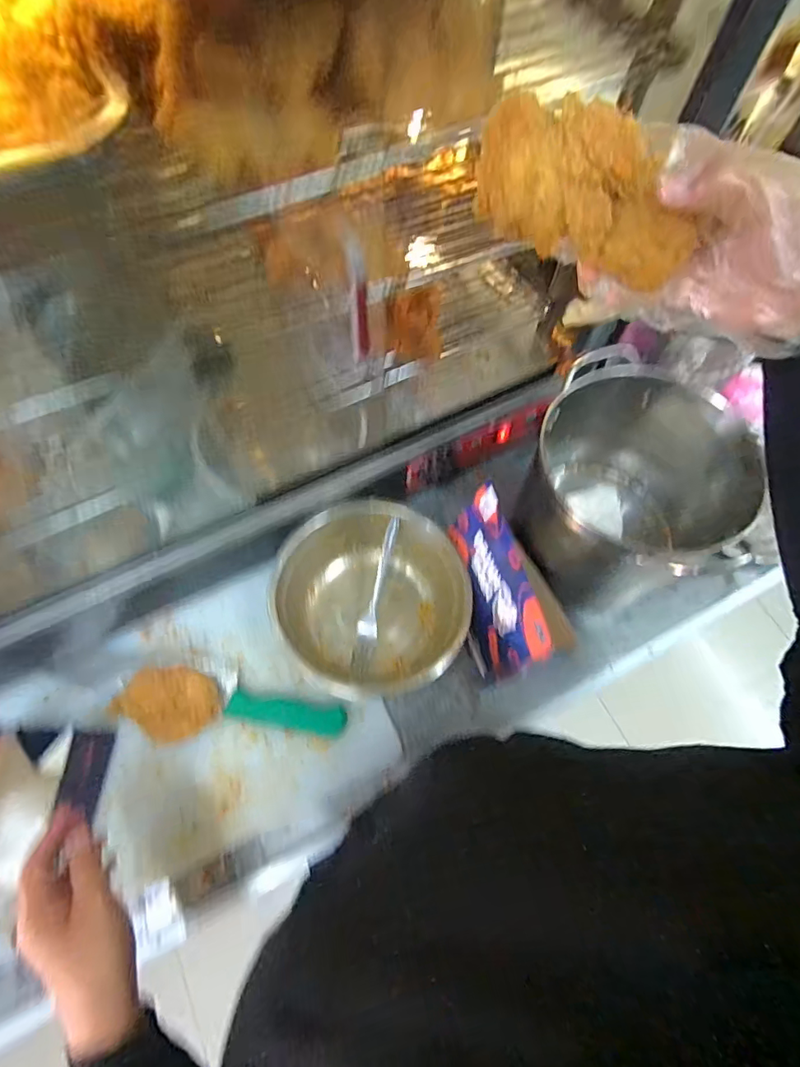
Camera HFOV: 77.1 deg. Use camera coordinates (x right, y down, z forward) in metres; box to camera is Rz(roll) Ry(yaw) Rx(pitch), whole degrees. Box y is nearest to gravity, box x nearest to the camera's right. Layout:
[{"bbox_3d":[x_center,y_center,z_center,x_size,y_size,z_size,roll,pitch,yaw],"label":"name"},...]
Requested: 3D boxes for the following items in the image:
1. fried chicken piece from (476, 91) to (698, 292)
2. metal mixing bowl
[{"bbox_3d":[0.094,-0.170,0.255,0.116,0.059,0.026,22,66,-14],"label":"fried chicken piece"},{"bbox_3d":[-0.032,0.073,0.575,0.207,0.068,0.204,1,67,-2],"label":"metal mixing bowl"}]

